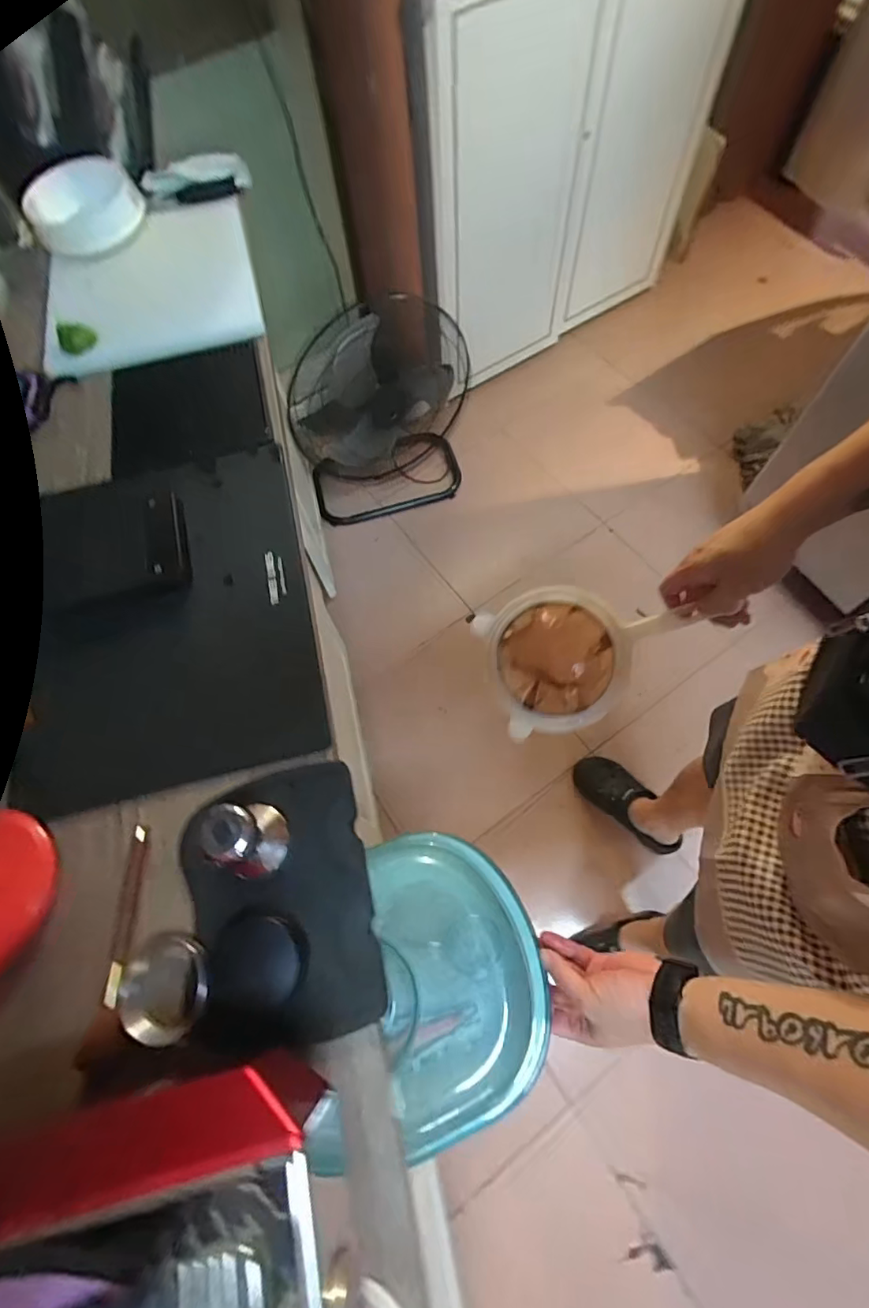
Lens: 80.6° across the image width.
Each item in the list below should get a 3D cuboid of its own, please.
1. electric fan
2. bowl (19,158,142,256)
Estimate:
[{"bbox_3d":[-0.137,-0.705,1.391,0.526,0.492,0.384,-15,67,-3],"label":"electric fan"},{"bbox_3d":[-0.553,-0.708,0.808,0.170,0.048,0.165,-1,67,3],"label":"bowl"}]

